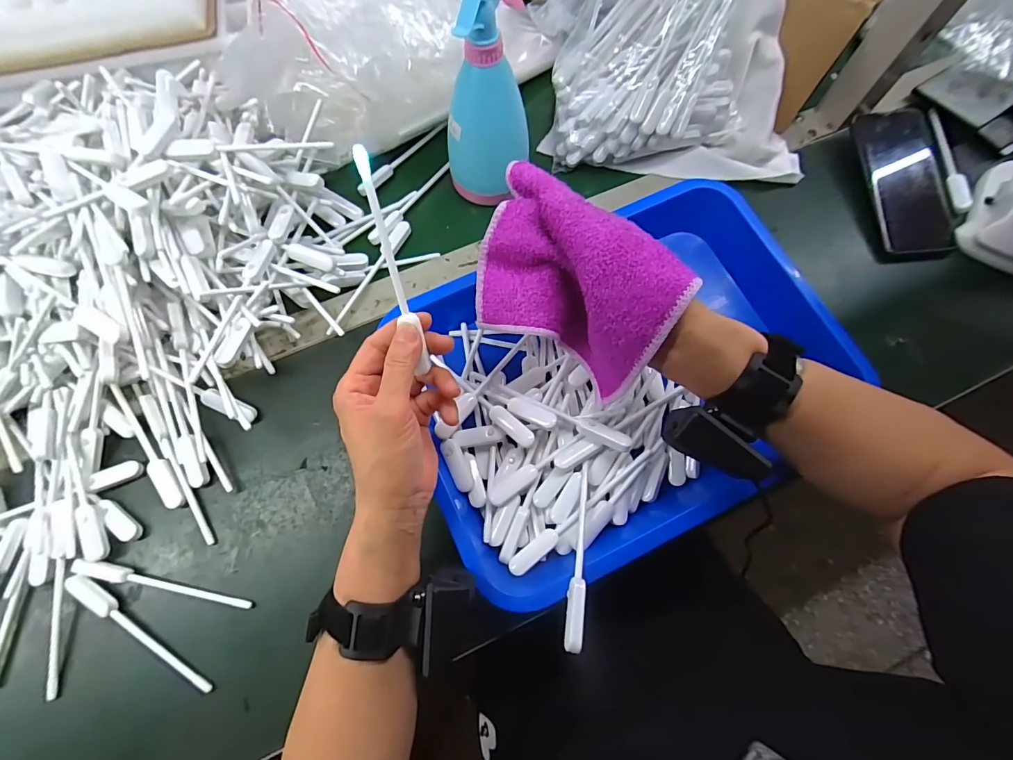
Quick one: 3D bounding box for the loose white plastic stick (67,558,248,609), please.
[{"bbox_3d":[-0.275,0.164,0.354,0.139,0.016,0.012,11,72,3],"label":"loose white plastic stick"}]

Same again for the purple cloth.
[{"bbox_3d":[0.046,-0.066,0.327,0.147,0.097,0.097,32,74,9],"label":"purple cloth"}]

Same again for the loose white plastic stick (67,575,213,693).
[{"bbox_3d":[-0.287,0.198,0.343,0.140,0.013,0.015,34,75,10],"label":"loose white plastic stick"}]

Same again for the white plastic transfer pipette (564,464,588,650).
[{"bbox_3d":[0.055,0.124,0.327,0.011,0.012,0.133,10,55,3],"label":"white plastic transfer pipette"}]

